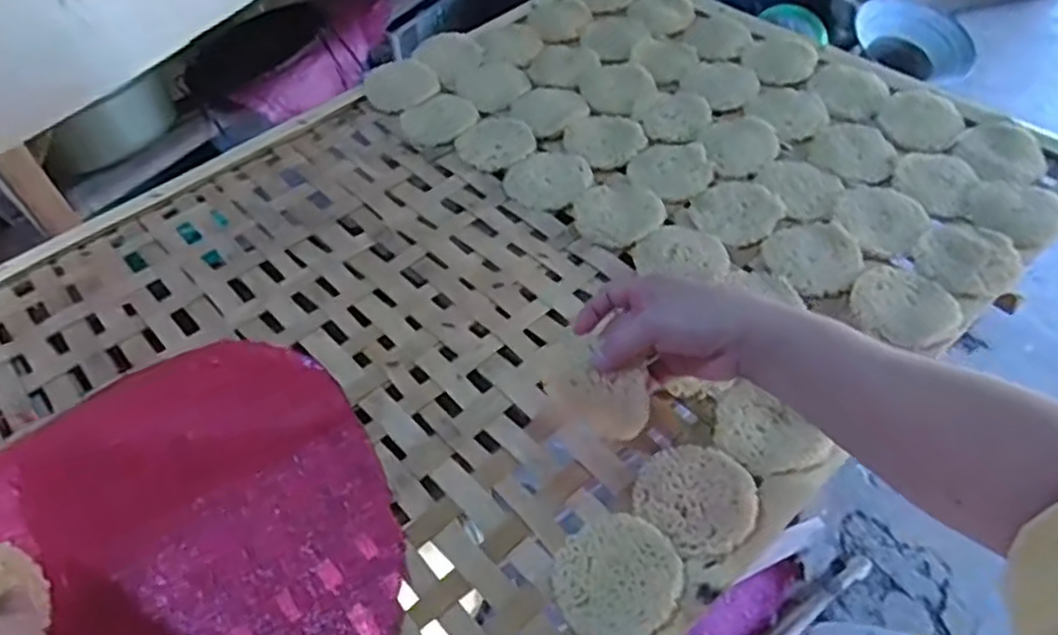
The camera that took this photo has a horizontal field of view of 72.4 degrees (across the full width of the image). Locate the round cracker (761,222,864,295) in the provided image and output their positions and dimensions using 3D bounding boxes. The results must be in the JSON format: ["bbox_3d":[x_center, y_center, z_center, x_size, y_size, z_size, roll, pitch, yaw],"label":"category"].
[{"bbox_3d":[0.238,-0.053,0.603,0.075,0.004,0.075,-1,52,1],"label":"round cracker"}]

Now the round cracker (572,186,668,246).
[{"bbox_3d":[0.080,-0.095,0.648,0.077,0.008,0.075,26,57,21],"label":"round cracker"}]

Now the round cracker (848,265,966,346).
[{"bbox_3d":[0.296,-0.011,0.570,0.074,0.004,0.075,-1,52,1],"label":"round cracker"}]

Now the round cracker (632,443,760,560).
[{"bbox_3d":[0.113,0.118,0.483,0.073,0.008,0.078,-1,52,1],"label":"round cracker"}]

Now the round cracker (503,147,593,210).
[{"bbox_3d":[0.020,-0.132,0.688,0.078,0.008,0.075,-1,52,1],"label":"round cracker"}]

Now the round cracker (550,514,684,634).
[{"bbox_3d":[0.056,0.163,0.453,0.077,0.010,0.074,-1,52,1],"label":"round cracker"}]

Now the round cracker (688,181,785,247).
[{"bbox_3d":[0.183,-0.097,0.643,0.075,0.014,0.078,-1,52,1],"label":"round cracker"}]

